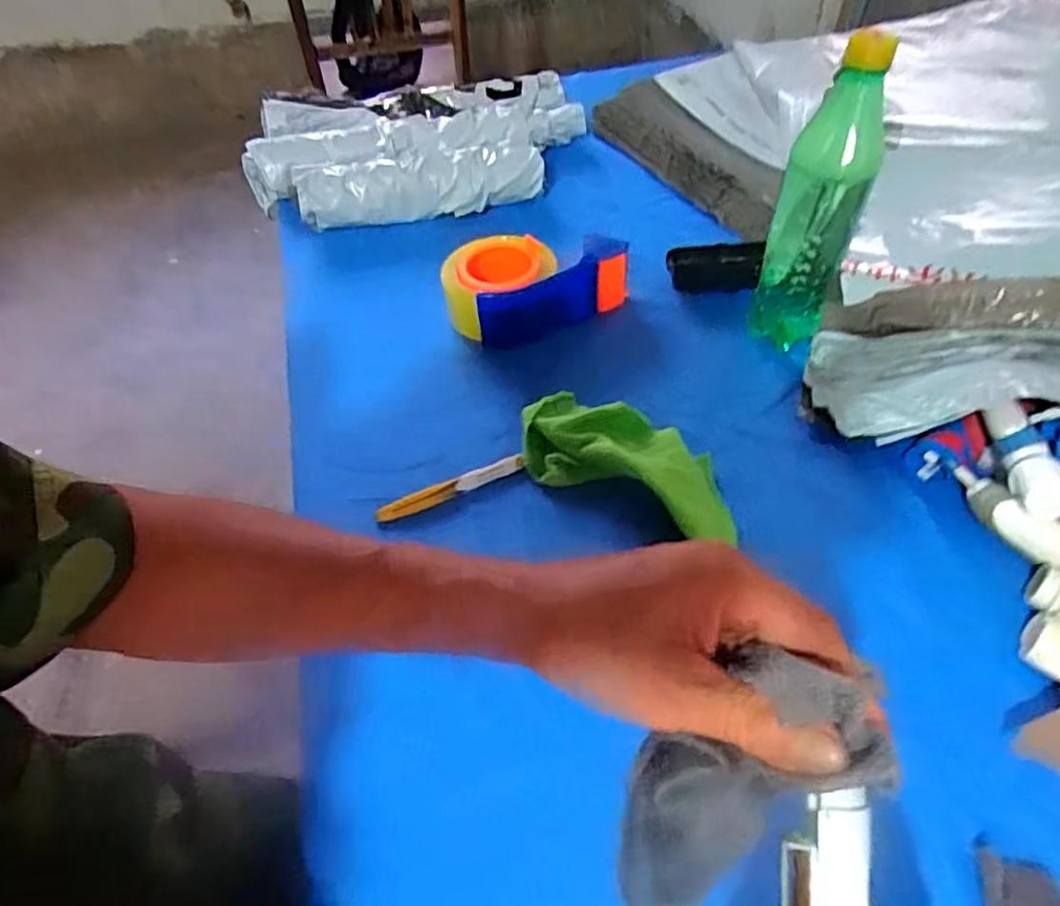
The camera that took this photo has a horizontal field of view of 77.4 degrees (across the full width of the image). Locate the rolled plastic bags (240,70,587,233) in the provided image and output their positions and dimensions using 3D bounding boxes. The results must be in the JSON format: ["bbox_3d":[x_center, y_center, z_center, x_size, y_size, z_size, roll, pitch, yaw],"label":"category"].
[{"bbox_3d":[-0.130,-0.353,0.766,0.393,0.078,0.227,-9,50,-5],"label":"rolled plastic bags"}]

